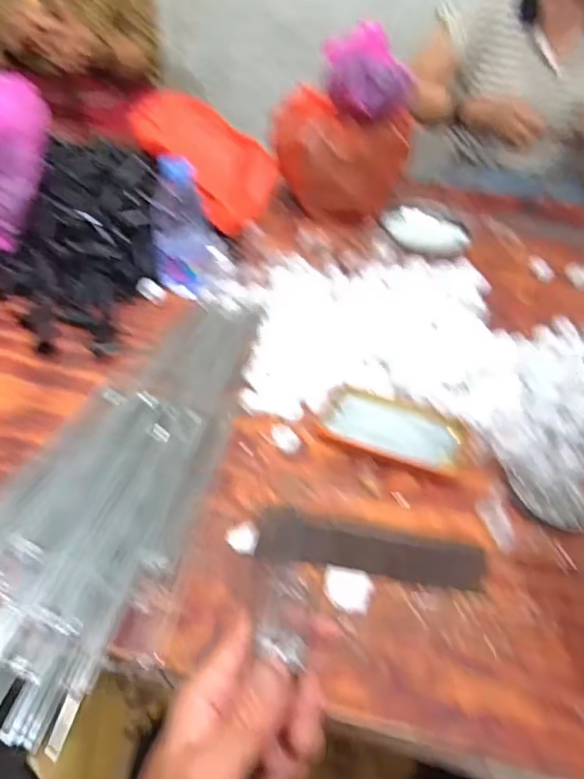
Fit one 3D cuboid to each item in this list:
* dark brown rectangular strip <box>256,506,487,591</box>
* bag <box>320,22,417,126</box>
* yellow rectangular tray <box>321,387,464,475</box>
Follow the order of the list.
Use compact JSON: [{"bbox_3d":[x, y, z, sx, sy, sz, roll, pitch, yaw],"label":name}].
[{"bbox_3d":[0.068,0.135,0.493,0.192,0.008,0.043,9,45,3],"label":"dark brown rectangular strip"},{"bbox_3d":[0.109,-0.447,0.825,0.113,0.091,0.088,-30,55,-31],"label":"bag"},{"bbox_3d":[0.106,0.038,0.594,0.140,0.011,0.073,20,46,14],"label":"yellow rectangular tray"}]

